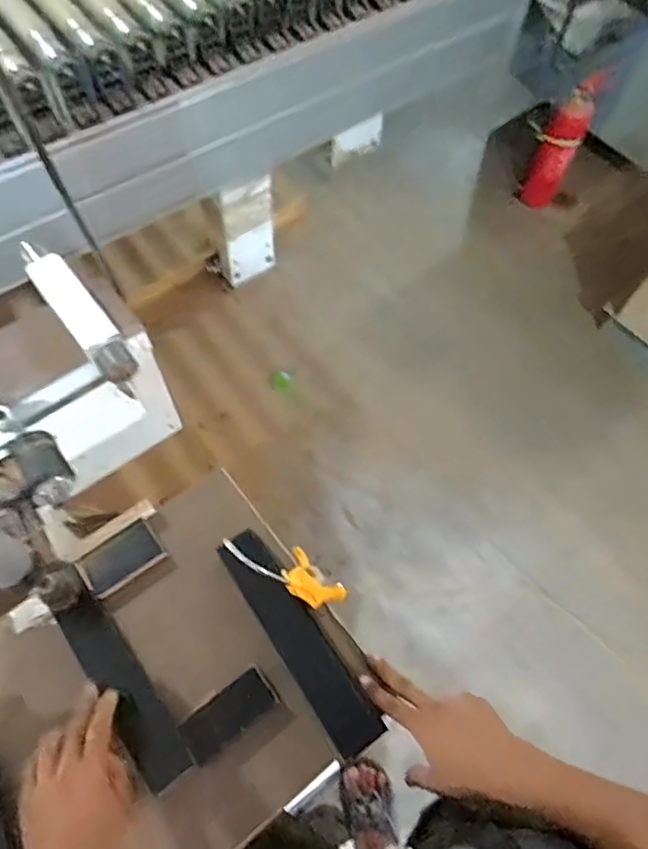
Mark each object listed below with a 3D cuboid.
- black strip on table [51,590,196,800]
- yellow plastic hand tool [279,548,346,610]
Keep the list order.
[{"bbox_3d":[-0.240,0.319,0.702,0.056,0.011,0.234,-33,78,-14],"label":"black strip on table"},{"bbox_3d":[-0.022,0.203,0.737,0.030,0.125,0.088,-42,79,11],"label":"yellow plastic hand tool"}]

